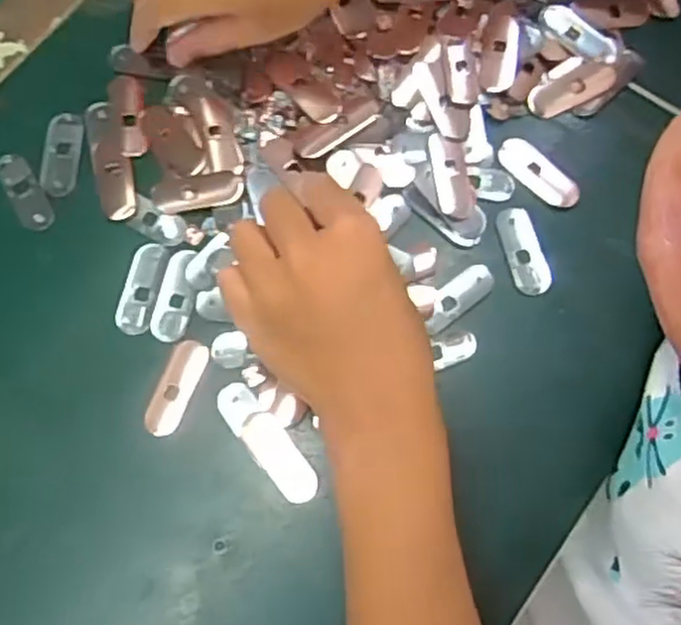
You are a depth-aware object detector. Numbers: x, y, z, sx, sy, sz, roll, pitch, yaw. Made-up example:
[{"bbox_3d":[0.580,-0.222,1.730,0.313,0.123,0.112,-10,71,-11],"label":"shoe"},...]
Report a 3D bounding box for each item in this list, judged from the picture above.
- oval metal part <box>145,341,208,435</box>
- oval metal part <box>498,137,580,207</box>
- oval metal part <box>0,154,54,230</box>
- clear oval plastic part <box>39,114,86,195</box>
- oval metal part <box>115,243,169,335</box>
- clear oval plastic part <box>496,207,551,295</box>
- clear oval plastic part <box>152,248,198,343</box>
[{"bbox_3d":[-0.083,0.039,0.373,0.016,0.008,0.051,21,75,6],"label":"oval metal part"},{"bbox_3d":[0.110,-0.078,0.404,0.050,0.004,0.020,38,78,10],"label":"oval metal part"},{"bbox_3d":[-0.175,-0.067,0.401,0.017,0.004,0.047,-31,76,-8],"label":"oval metal part"},{"bbox_3d":[-0.156,-0.089,0.408,0.021,0.004,0.048,3,74,1],"label":"clear oval plastic part"},{"bbox_3d":[-0.105,-0.013,0.386,0.018,0.004,0.049,11,75,3],"label":"oval metal part"},{"bbox_3d":[0.099,-0.033,0.394,0.019,0.005,0.048,-18,75,-5],"label":"clear oval plastic part"},{"bbox_3d":[-0.087,-0.009,0.383,0.019,0.004,0.049,7,74,2],"label":"clear oval plastic part"}]

